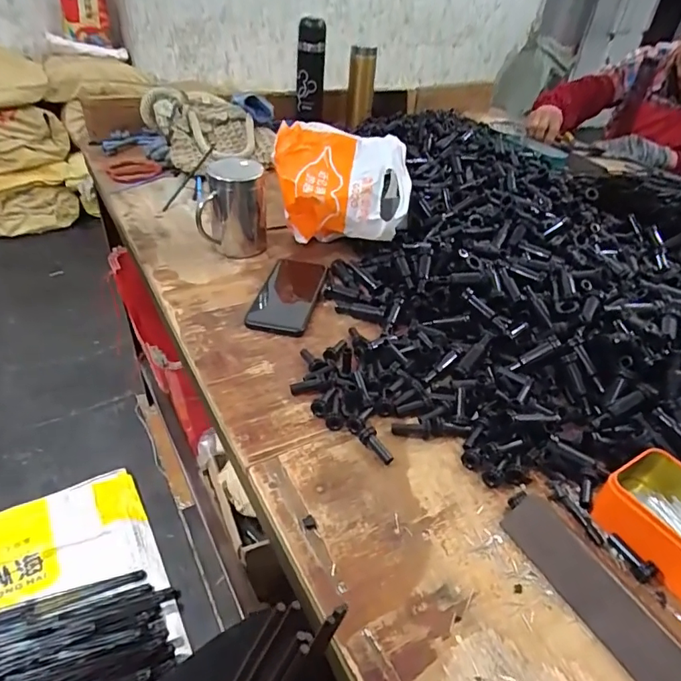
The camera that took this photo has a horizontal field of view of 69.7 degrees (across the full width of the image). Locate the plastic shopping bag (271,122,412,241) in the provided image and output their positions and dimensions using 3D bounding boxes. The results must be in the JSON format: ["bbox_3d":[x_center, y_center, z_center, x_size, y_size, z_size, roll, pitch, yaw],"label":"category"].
[{"bbox_3d":[0.001,-0.226,0.723,0.197,0.134,0.125,8,40,3],"label":"plastic shopping bag"}]

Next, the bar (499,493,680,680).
[{"bbox_3d":[0.203,0.203,0.339,0.032,0.026,0.216,-17,44,-25],"label":"bar"}]

